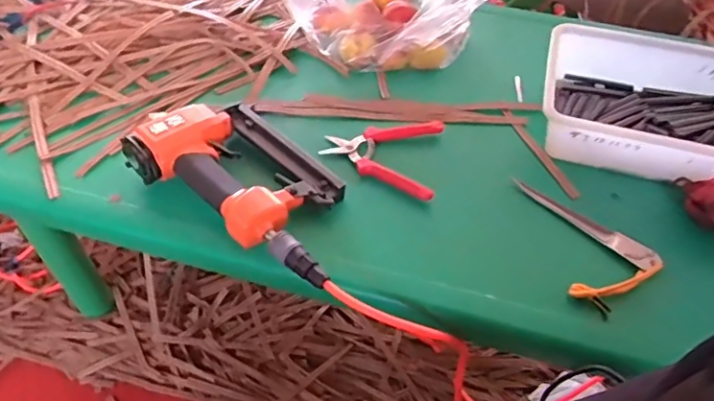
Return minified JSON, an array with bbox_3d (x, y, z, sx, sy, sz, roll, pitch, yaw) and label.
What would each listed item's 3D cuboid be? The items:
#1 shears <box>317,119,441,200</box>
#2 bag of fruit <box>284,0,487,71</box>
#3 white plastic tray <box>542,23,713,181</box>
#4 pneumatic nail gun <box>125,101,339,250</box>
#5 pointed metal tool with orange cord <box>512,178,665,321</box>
[{"bbox_3d":[0.043,-0.071,0.689,0.150,0.016,0.116,23,56,15],"label":"shears"},{"bbox_3d":[0.042,-0.292,0.796,0.268,0.124,0.183,6,49,3],"label":"bag of fruit"},{"bbox_3d":[0.365,-0.118,0.684,0.257,0.083,0.200,17,51,12],"label":"white plastic tray"},{"bbox_3d":[-0.139,-0.035,0.629,0.163,0.066,0.204,-36,60,-27],"label":"pneumatic nail gun"},{"bbox_3d":[0.226,0.043,0.598,0.103,0.017,0.171,-37,62,-25],"label":"pointed metal tool with orange cord"}]

